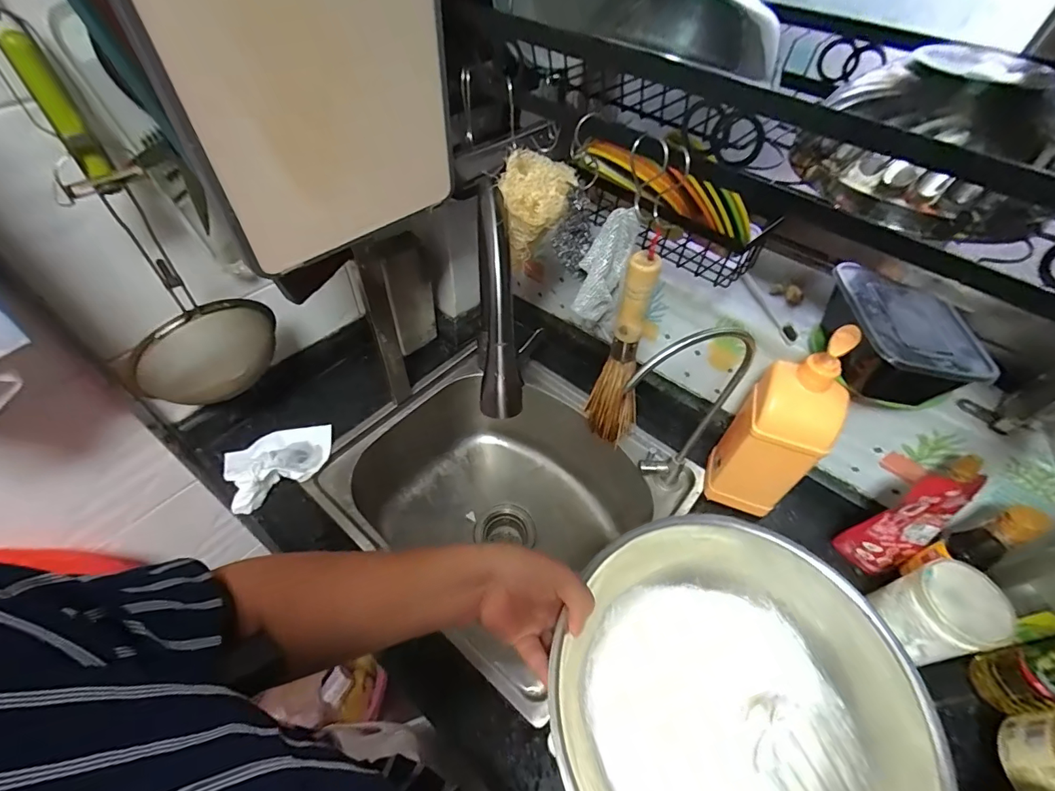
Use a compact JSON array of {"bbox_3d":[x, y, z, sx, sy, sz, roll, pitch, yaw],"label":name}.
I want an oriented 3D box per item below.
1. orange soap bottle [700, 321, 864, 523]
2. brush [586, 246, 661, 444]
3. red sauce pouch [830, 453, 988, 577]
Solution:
[{"bbox_3d":[0.307,0.039,0.556,0.096,0.264,0.083,25,53,15],"label":"orange soap bottle"},{"bbox_3d":[0.106,-0.035,0.494,0.057,0.245,0.026,26,54,16],"label":"brush"},{"bbox_3d":[0.458,0.140,0.544,0.077,0.198,0.045,15,40,-4],"label":"red sauce pouch"}]

